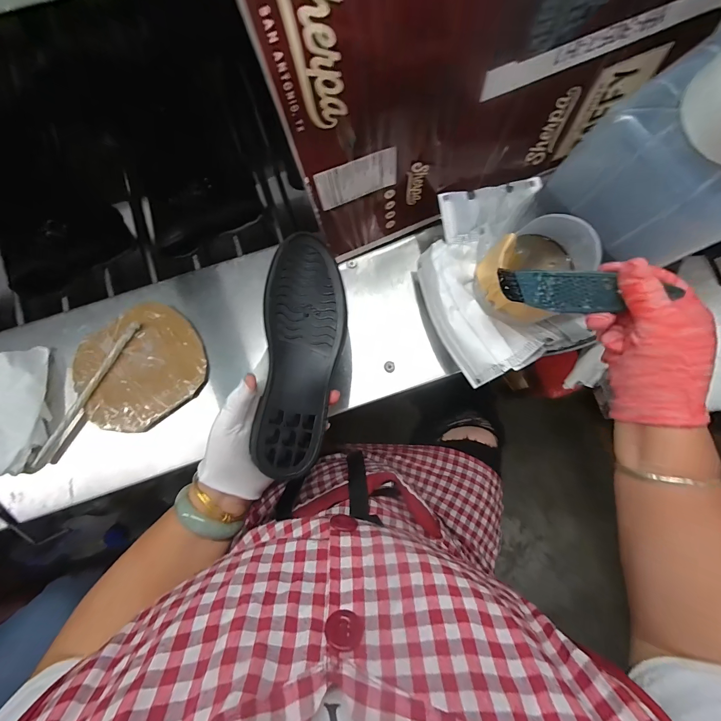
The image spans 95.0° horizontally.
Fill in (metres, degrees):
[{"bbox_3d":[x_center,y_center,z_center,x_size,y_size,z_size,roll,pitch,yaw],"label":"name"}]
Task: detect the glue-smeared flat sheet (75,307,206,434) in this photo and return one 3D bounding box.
[{"bbox_3d":[-0.270,0.009,0.406,0.149,0.013,0.137,-36,81,-5],"label":"glue-smeared flat sheet"}]

